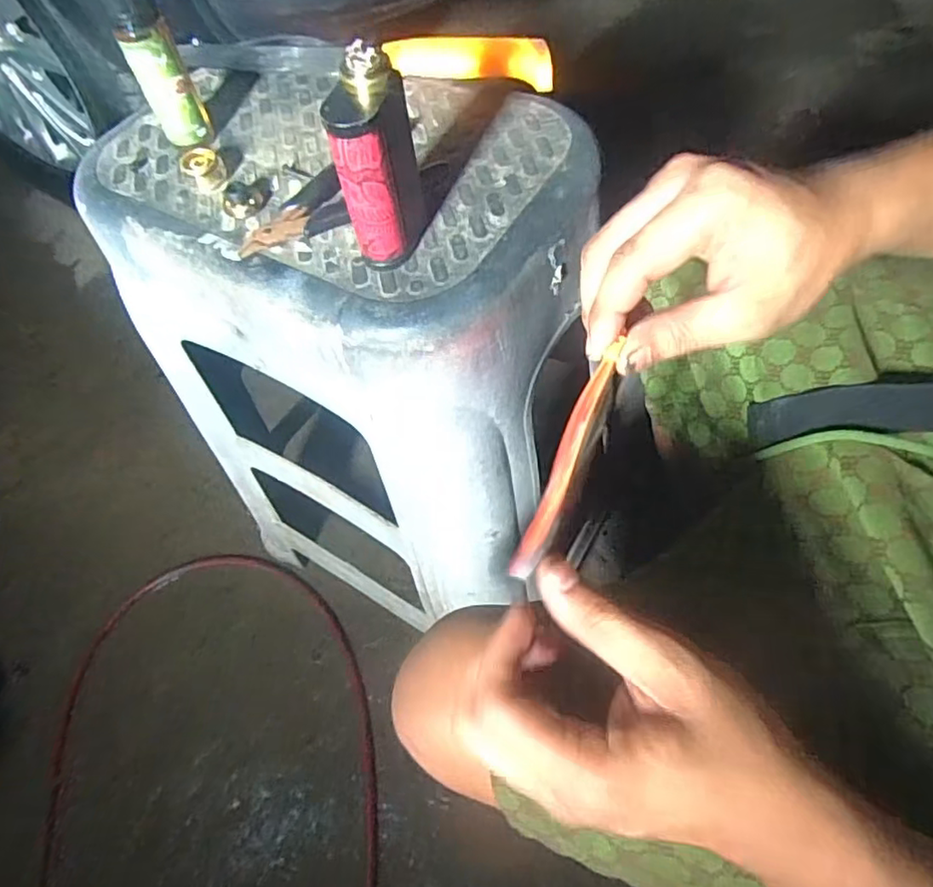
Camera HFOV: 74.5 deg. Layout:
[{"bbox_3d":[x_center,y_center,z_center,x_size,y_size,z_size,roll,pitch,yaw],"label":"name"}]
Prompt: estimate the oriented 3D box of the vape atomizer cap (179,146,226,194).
[{"bbox_3d":[-0.166,-0.172,0.388,0.025,0.017,0.025,-3,59,4],"label":"vape atomizer cap"}]

